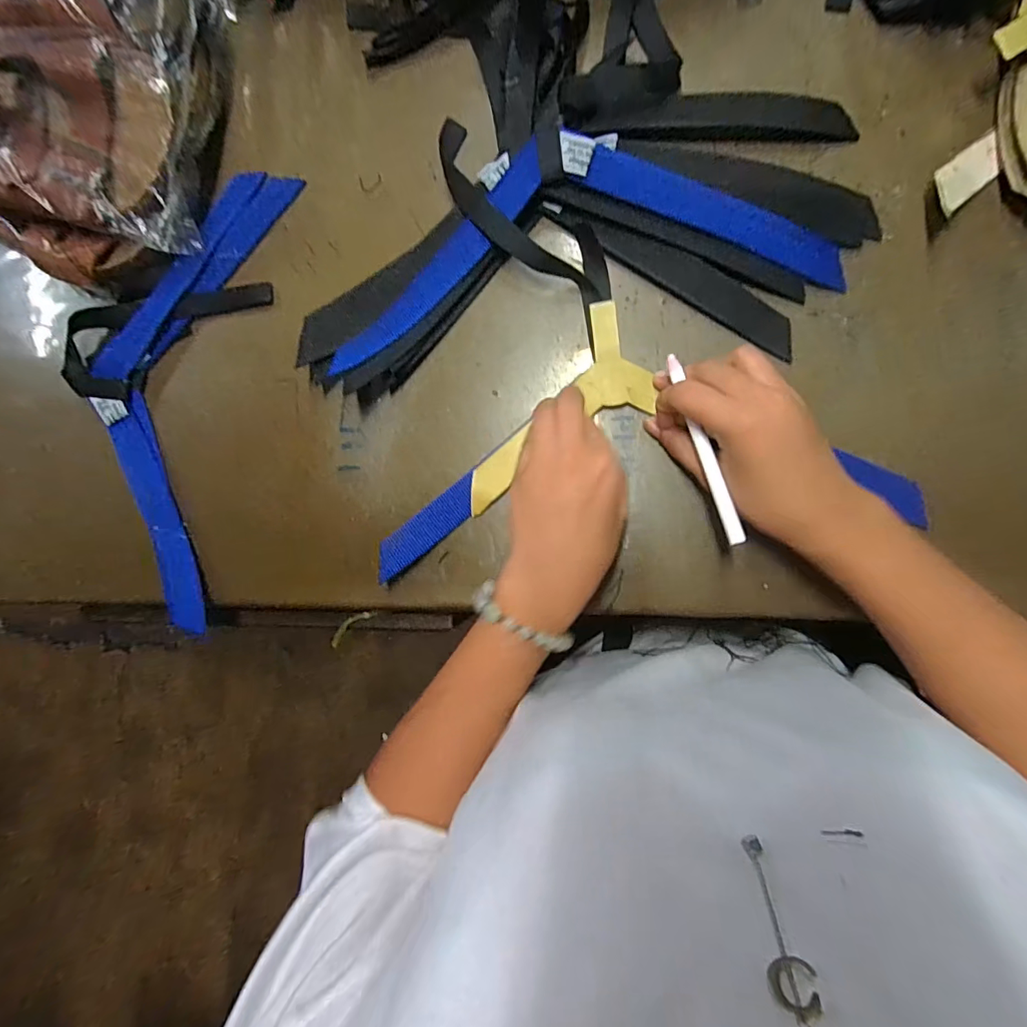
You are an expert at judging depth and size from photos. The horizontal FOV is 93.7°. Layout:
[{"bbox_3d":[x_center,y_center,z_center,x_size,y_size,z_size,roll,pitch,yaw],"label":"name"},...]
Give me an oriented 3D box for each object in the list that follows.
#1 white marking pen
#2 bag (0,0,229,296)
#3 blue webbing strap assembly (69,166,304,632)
[{"bbox_3d":[0.116,-0.040,0.293,0.008,0.005,0.121,-16,80,9],"label":"white marking pen"},{"bbox_3d":[-0.367,-0.289,0.368,0.269,0.089,0.206,3,89,9],"label":"bag"},{"bbox_3d":[-0.281,-0.102,0.385,0.155,0.033,0.355,10,90,10],"label":"blue webbing strap assembly"}]

